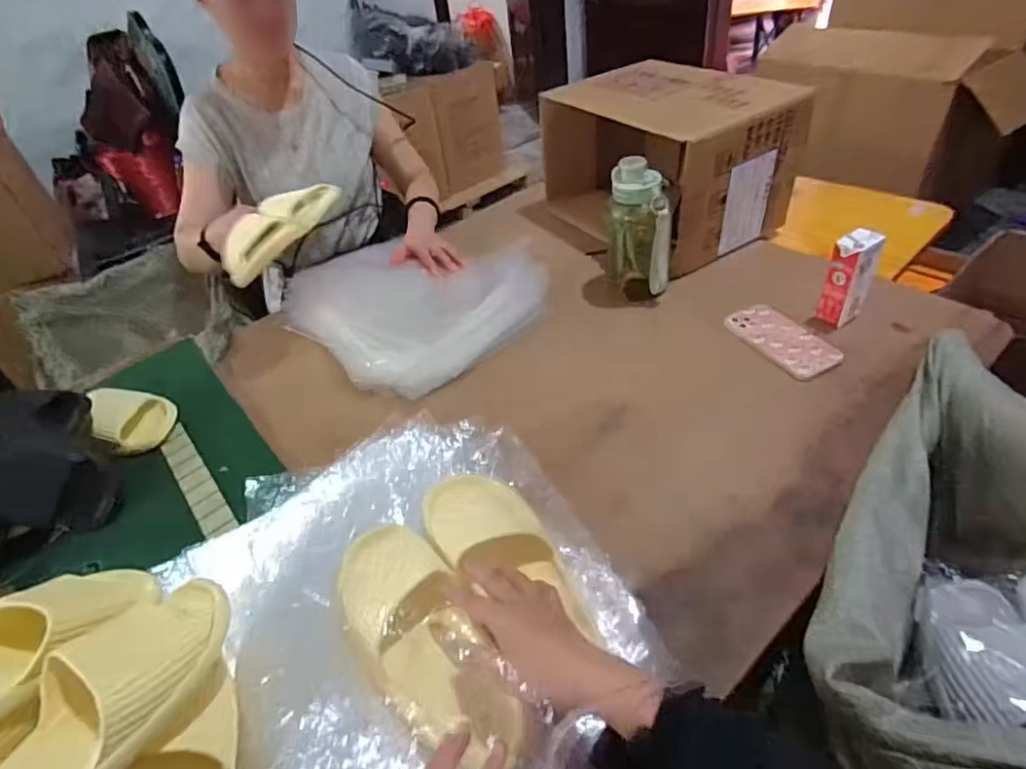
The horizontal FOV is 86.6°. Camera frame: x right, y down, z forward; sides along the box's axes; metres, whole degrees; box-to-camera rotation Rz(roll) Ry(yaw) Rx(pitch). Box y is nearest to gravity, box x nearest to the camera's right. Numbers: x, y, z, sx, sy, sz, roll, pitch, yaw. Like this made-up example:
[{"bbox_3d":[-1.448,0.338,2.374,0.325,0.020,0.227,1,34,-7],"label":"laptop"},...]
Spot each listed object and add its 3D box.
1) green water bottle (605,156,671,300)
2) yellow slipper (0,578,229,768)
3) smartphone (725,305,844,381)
[{"bbox_3d":[0.203,-0.238,0.882,0.104,0.216,0.091,-2,42,8],"label":"green water bottle"},{"bbox_3d":[-0.313,0.250,0.399,0.100,0.063,0.234,9,44,20],"label":"yellow slipper"},{"bbox_3d":[0.394,-0.069,0.803,0.082,0.012,0.169,-31,45,-9],"label":"smartphone"}]

